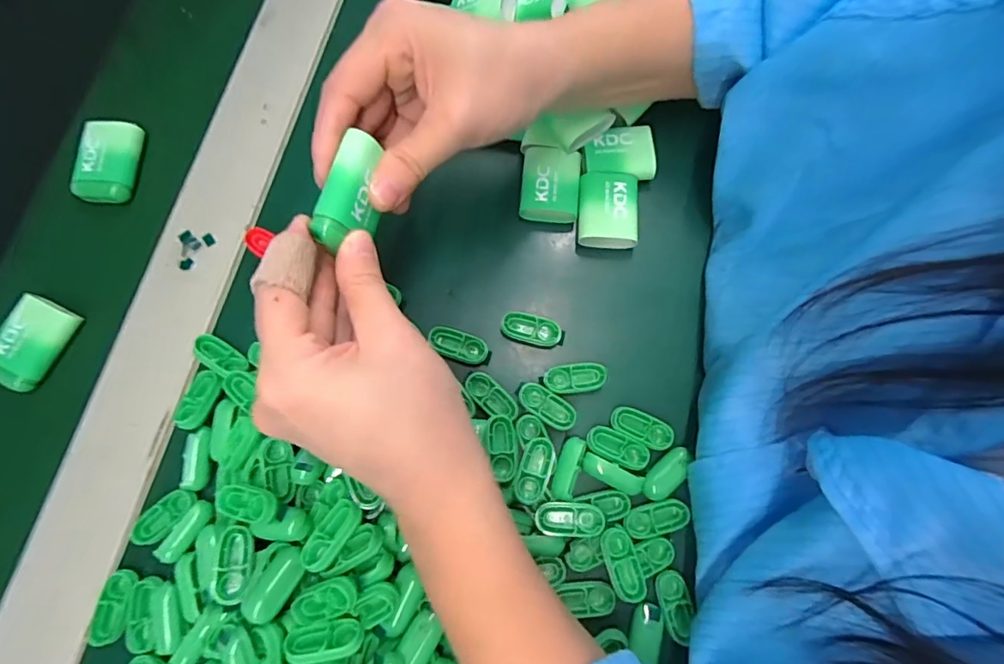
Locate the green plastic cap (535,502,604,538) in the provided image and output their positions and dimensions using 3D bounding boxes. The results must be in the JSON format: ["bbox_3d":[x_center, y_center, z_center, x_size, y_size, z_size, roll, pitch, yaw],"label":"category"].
[{"bbox_3d":[0.035,0.096,0.260,0.034,0.009,0.016,2,77,2],"label":"green plastic cap"}]

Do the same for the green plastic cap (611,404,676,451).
[{"bbox_3d":[0.077,0.052,0.279,0.034,0.004,0.016,27,79,8],"label":"green plastic cap"}]

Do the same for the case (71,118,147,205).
[{"bbox_3d":[-0.249,-0.107,0.319,0.034,0.011,0.052,3,77,3],"label":"case"}]

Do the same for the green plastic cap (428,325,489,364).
[{"bbox_3d":[-0.025,0.007,0.290,0.034,0.007,0.016,16,78,6],"label":"green plastic cap"}]

